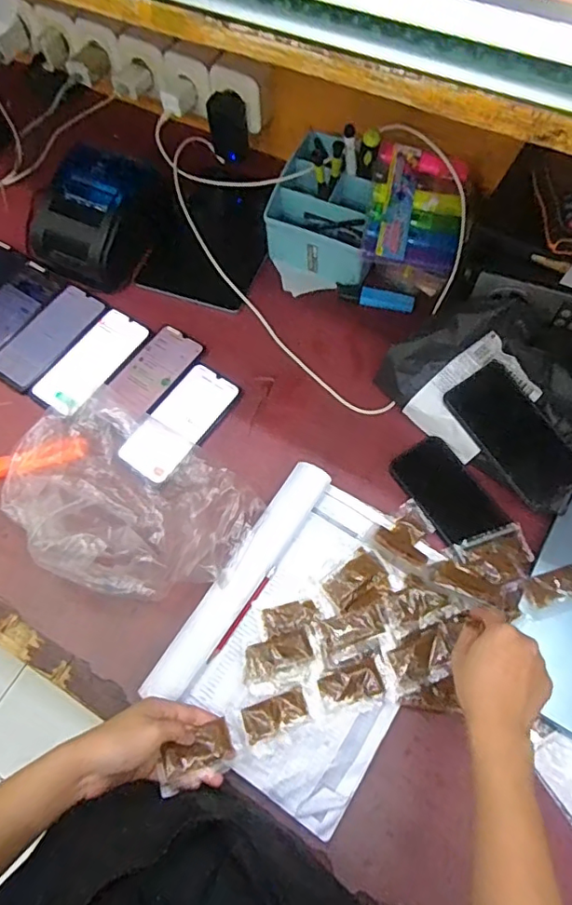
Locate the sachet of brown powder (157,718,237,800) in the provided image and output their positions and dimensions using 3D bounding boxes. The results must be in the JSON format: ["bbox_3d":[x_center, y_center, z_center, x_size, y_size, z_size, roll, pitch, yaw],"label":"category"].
[{"bbox_3d":[-0.082,0.270,0.475,0.065,0.014,0.038,-16,58,-25],"label":"sachet of brown powder"}]

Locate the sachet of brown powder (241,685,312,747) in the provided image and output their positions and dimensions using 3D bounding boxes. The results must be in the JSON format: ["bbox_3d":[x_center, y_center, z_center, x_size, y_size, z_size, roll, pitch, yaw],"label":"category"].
[{"bbox_3d":[-0.010,0.250,0.511,0.064,0.009,0.031,-14,65,-23],"label":"sachet of brown powder"}]

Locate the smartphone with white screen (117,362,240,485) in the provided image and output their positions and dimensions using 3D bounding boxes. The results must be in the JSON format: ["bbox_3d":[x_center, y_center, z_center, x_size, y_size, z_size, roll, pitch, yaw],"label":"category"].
[{"bbox_3d":[-0.133,-0.040,0.668,0.078,0.011,0.165,29,66,15],"label":"smartphone with white screen"}]

